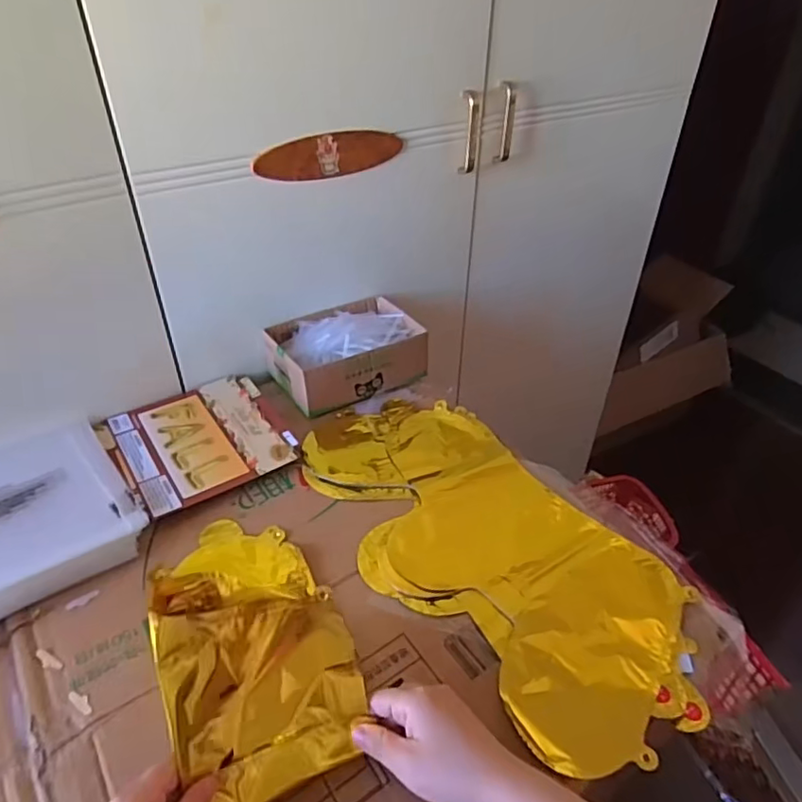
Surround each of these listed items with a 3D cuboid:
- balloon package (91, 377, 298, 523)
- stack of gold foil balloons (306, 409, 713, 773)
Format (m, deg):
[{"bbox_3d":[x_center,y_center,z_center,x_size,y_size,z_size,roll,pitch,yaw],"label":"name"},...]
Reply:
[{"bbox_3d":[-0.233,0.044,0.689,0.183,0.017,0.185,-23,44,-28],"label":"balloon package"},{"bbox_3d":[0.077,0.128,0.589,0.218,0.019,0.443,-21,43,-27],"label":"stack of gold foil balloons"}]

